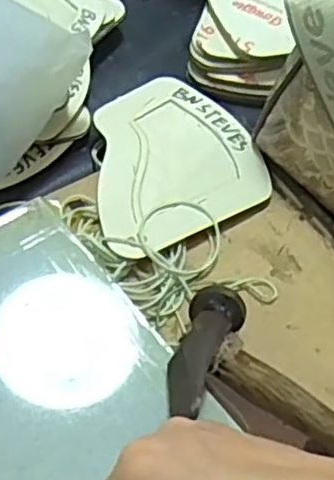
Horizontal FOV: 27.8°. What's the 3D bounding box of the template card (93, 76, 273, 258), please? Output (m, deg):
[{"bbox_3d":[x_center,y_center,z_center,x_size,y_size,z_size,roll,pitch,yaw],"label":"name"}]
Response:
[{"bbox_3d":[-0.004,-0.053,0.437,0.126,0.004,0.118,-25,62,-28],"label":"template card"}]

